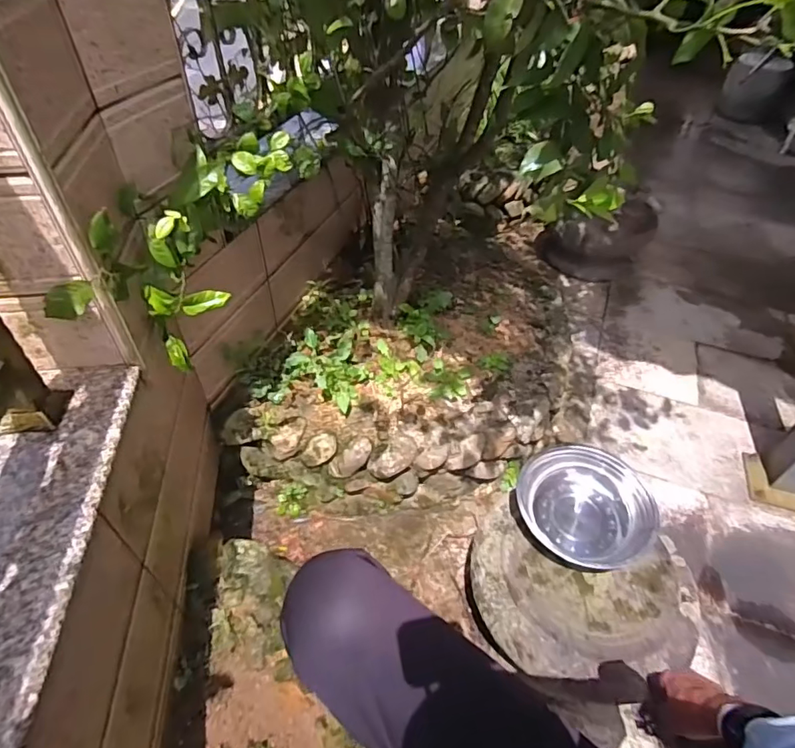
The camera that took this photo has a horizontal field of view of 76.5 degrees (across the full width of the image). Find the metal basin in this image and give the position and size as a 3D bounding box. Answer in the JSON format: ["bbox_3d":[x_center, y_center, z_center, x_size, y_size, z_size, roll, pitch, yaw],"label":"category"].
[{"bbox_3d":[0.347,0.254,0.950,0.222,0.098,0.232,1,46,-1],"label":"metal basin"}]

